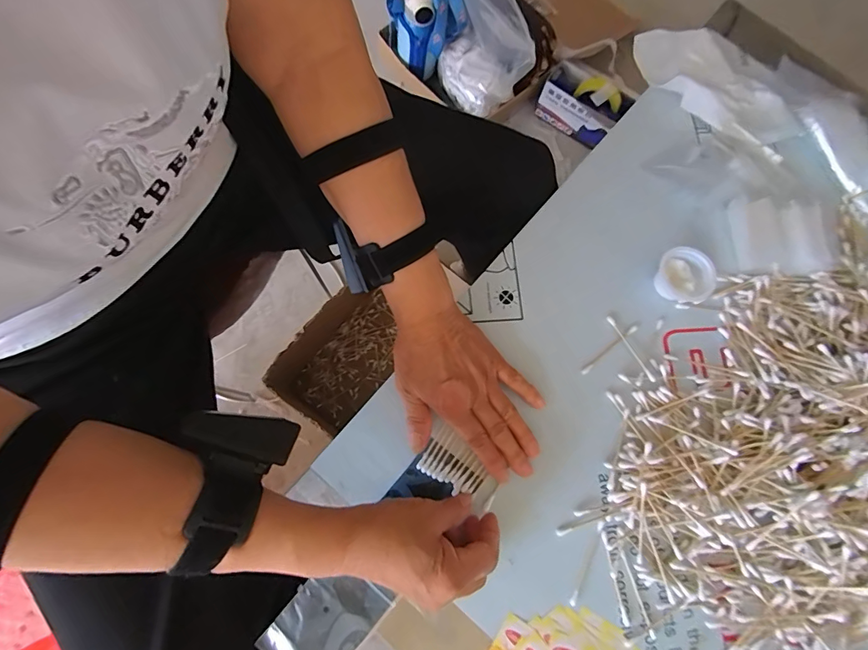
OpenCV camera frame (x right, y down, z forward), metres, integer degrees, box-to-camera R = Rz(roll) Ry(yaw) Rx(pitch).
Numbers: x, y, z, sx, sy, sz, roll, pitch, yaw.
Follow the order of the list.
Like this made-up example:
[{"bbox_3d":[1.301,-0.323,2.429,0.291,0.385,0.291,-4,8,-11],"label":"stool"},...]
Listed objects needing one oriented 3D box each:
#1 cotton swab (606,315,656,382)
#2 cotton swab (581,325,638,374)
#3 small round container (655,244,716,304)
[{"bbox_3d":[0.190,0.022,0.402,0.006,0.005,0.073,-27,80,-10],"label":"cotton swab"},{"bbox_3d":[0.170,0.024,0.403,0.074,0.004,0.006,-38,83,-12],"label":"cotton swab"},{"bbox_3d":[0.249,-0.047,0.410,0.051,0.023,0.050,1,77,-5],"label":"small round container"}]

